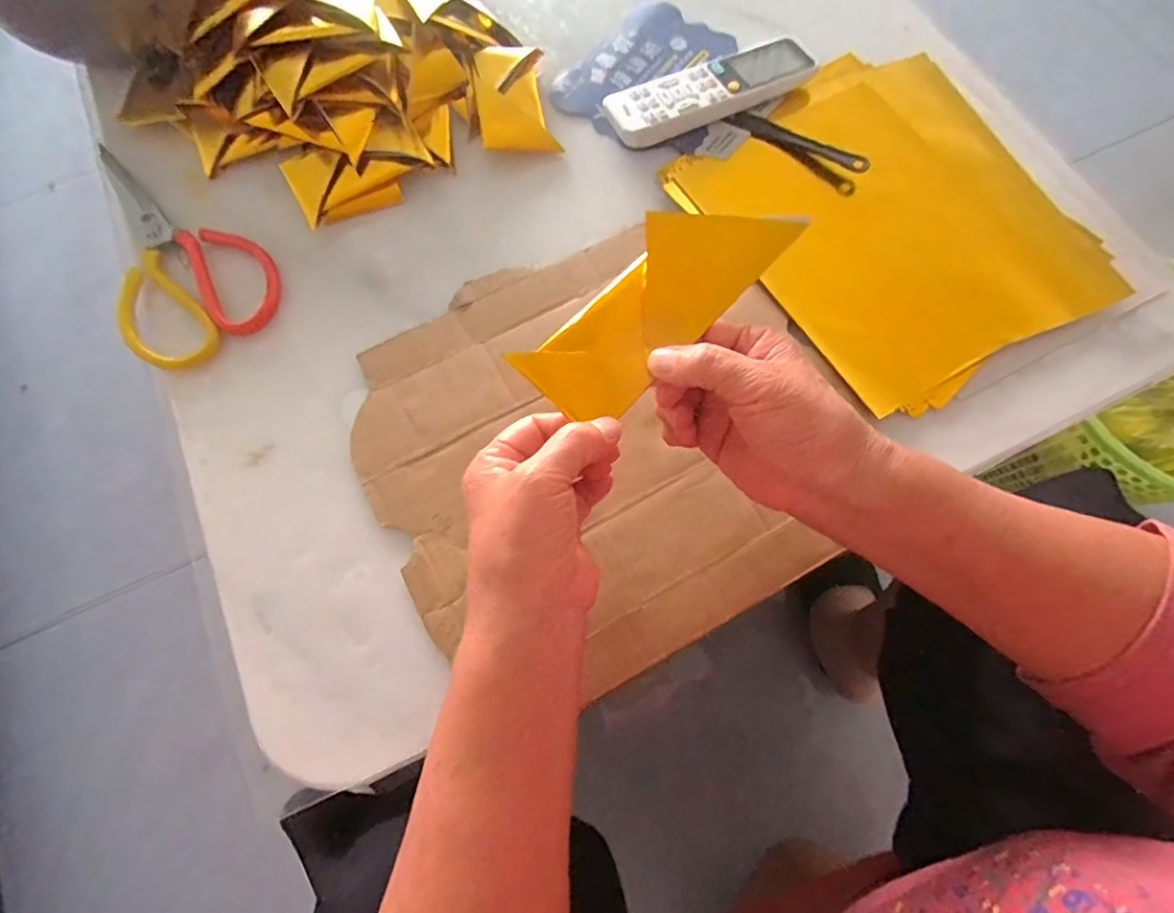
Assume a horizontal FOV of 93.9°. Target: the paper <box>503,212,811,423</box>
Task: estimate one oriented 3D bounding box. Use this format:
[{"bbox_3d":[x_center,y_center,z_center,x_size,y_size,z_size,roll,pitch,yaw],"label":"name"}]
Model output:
[{"bbox_3d":[0.037,-0.082,0.284,0.154,0.008,0.058,-45,95,-3],"label":"paper"}]

